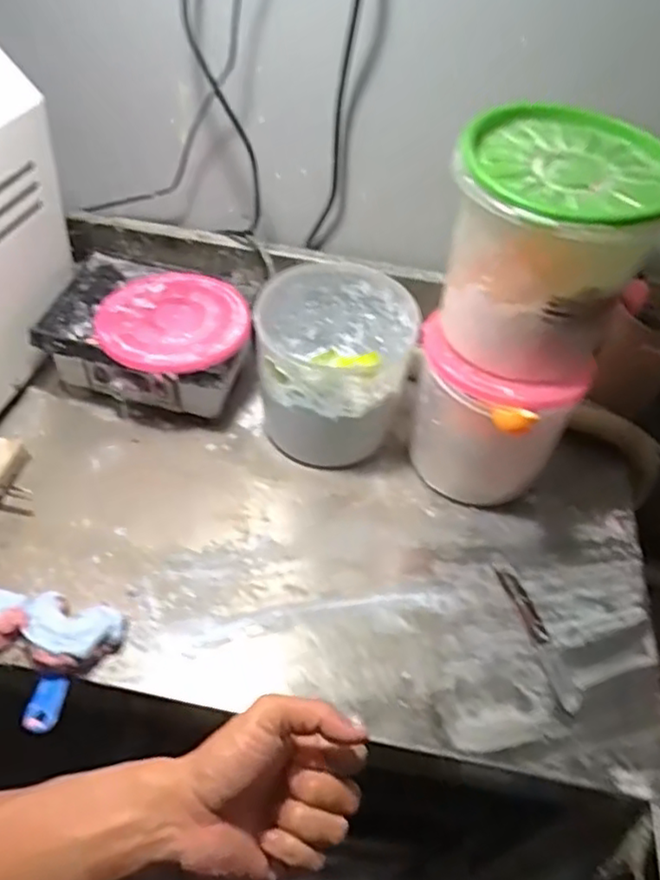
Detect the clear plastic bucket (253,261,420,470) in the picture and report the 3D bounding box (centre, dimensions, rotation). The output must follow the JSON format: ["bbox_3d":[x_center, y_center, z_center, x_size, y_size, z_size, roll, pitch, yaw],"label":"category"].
[{"bbox_3d":[0.005,-0.070,0.691,0.156,0.168,0.153,3,49,-4],"label":"clear plastic bucket"}]

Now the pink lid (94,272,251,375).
[{"bbox_3d":[-0.167,-0.131,0.696,0.151,0.024,0.156,3,49,-4],"label":"pink lid"}]

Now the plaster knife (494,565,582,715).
[{"bbox_3d":[0.188,0.175,0.592,0.019,0.010,0.142,-8,50,-14],"label":"plaster knife"}]

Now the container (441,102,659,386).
[{"bbox_3d":[0.179,-0.152,0.543,0.165,0.164,0.166,23,50,13],"label":"container"}]

